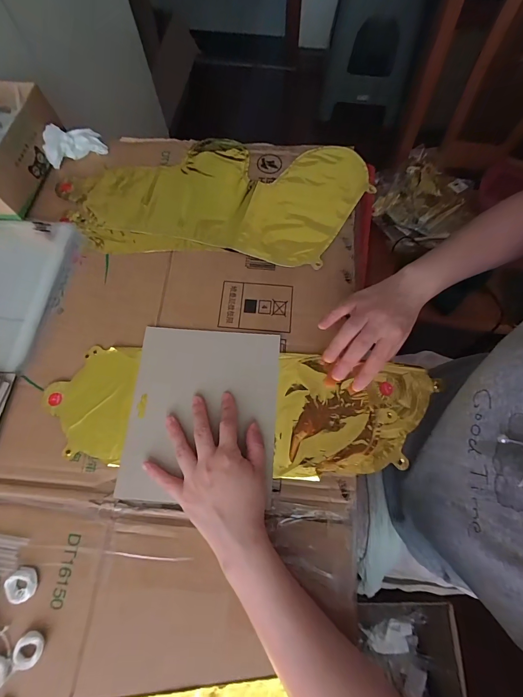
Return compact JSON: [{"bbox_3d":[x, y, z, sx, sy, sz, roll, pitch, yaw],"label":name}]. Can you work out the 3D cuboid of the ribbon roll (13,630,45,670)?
[{"bbox_3d":[-0.209,0.271,0.289,0.025,0.010,0.024,-1,71,2],"label":"ribbon roll"}]

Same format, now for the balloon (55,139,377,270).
[{"bbox_3d":[-0.068,-0.219,0.453,0.419,0.010,0.204,4,71,3],"label":"balloon"}]

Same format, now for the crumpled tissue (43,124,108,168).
[{"bbox_3d":[-0.279,-0.304,0.472,0.081,0.036,0.039,-27,73,-7],"label":"crumpled tissue"}]

